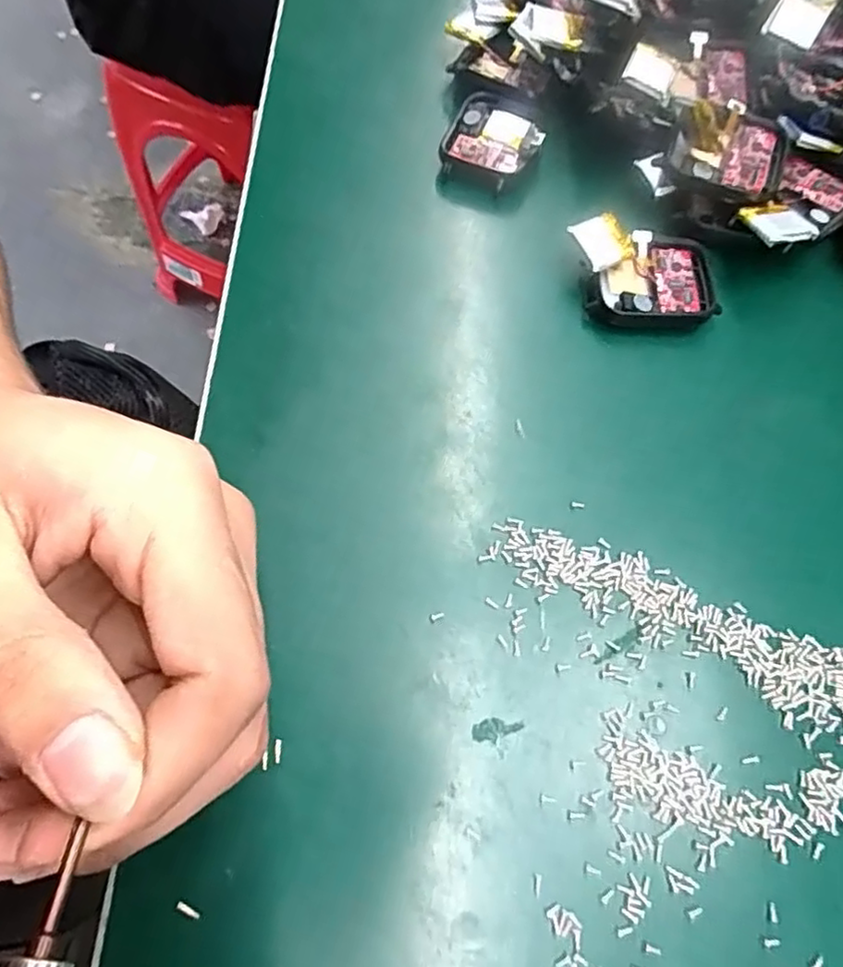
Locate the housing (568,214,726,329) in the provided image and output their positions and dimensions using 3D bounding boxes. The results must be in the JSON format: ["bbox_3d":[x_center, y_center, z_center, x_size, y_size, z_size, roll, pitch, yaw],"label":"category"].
[{"bbox_3d":[0.082,-0.078,0.241,0.054,0.018,0.036,12,67,3],"label":"housing"}]

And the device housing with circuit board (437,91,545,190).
[{"bbox_3d":[0.030,-0.142,0.272,0.037,0.011,0.041,22,68,7],"label":"device housing with circuit board"}]

